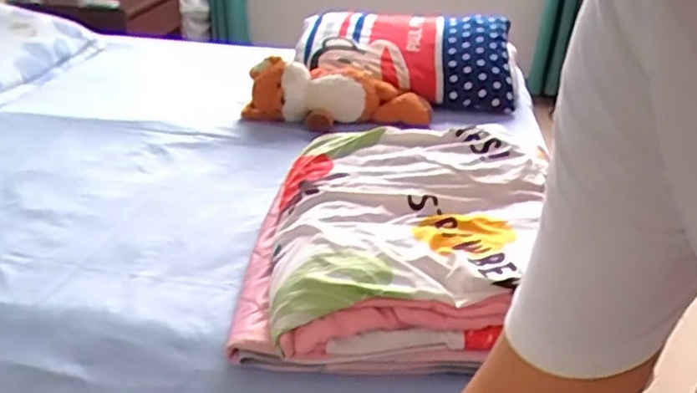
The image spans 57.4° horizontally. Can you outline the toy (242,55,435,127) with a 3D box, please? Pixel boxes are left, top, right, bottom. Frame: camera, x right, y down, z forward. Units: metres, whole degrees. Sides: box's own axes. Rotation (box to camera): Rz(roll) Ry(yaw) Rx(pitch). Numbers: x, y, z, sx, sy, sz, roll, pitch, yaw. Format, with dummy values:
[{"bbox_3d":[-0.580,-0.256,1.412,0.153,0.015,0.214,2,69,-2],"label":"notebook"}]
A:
[{"bbox_3d":[-0.025,-0.252,1.567,0.449,0.137,0.130,-1,25,-1],"label":"toy"}]

